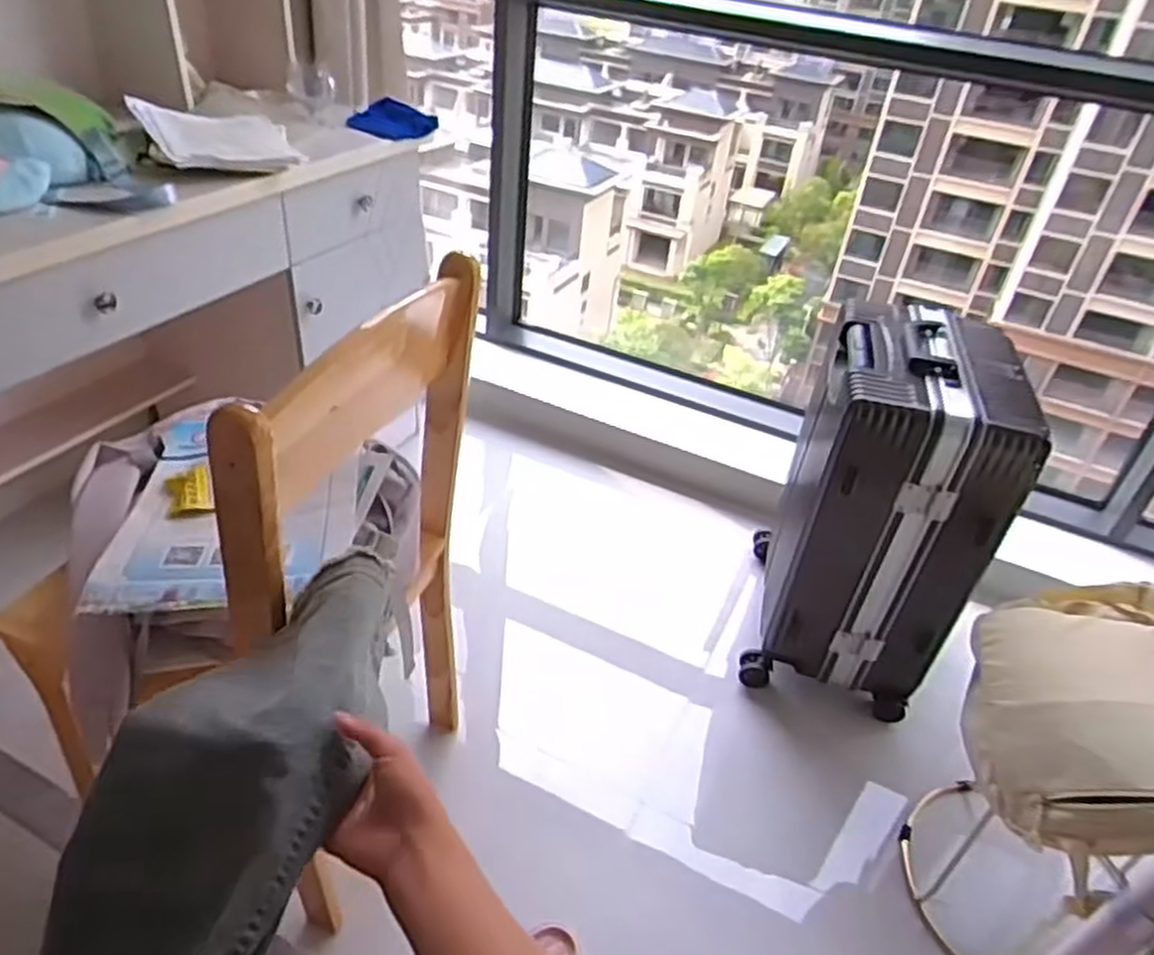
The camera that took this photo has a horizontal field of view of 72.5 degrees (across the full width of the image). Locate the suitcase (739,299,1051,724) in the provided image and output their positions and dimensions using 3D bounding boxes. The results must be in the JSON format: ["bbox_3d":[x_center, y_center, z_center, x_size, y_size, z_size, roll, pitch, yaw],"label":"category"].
[{"bbox_3d":[0.526,0.058,1.377,0.292,0.608,0.357,14,38,9],"label":"suitcase"}]

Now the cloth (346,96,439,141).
[{"bbox_3d":[-0.372,-0.732,1.599,0.105,0.060,0.178,21,39,18],"label":"cloth"}]

